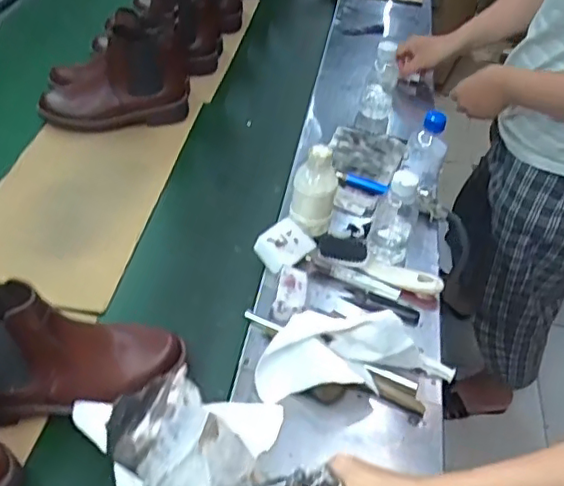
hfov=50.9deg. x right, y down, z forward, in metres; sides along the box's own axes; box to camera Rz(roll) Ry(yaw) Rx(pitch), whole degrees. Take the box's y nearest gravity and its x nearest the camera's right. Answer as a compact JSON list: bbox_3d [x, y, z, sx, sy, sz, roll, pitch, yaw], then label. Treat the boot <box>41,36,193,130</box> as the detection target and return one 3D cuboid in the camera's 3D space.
[{"bbox_3d":[-0.297,-0.286,1.036,0.255,0.148,0.104,0,44,-5],"label":"boot"}]

